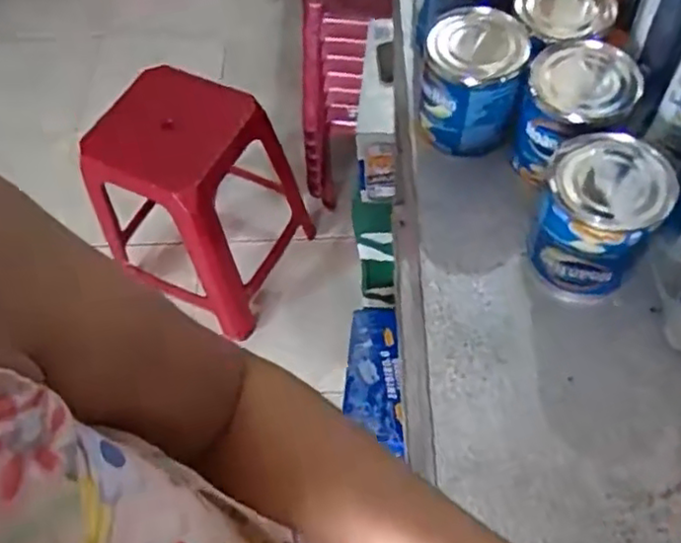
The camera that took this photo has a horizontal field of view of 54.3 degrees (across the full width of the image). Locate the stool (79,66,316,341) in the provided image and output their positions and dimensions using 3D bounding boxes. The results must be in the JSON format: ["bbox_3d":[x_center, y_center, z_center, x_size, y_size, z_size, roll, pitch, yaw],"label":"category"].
[{"bbox_3d":[-0.298,-0.156,1.361,0.307,0.434,0.330,22,62,16],"label":"stool"}]

